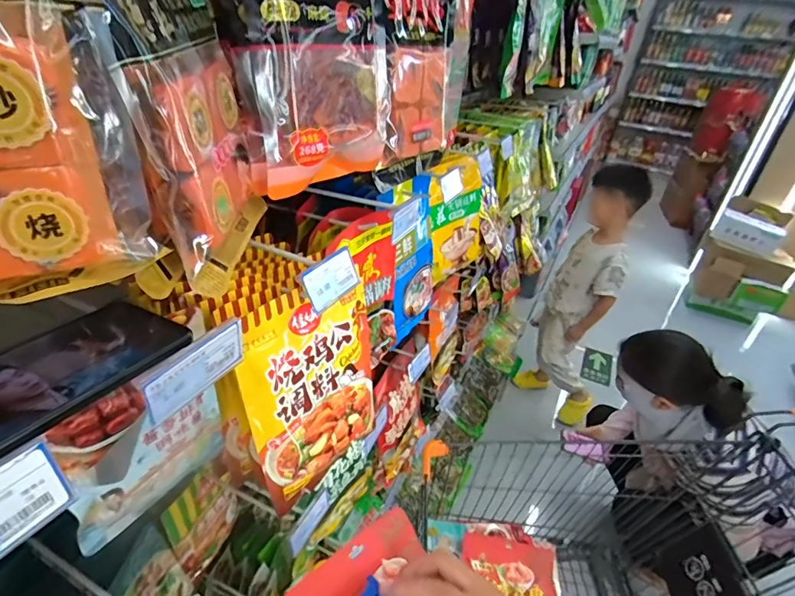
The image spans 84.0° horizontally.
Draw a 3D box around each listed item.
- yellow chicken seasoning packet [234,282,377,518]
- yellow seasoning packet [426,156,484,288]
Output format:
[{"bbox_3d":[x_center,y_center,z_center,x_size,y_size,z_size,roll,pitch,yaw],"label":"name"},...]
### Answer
[{"bbox_3d":[-0.091,0.100,0.510,0.014,0.233,0.173,13,31,39],"label":"yellow chicken seasoning packet"},{"bbox_3d":[0.128,-0.173,0.940,0.030,0.248,0.197,22,43,39],"label":"yellow seasoning packet"}]

